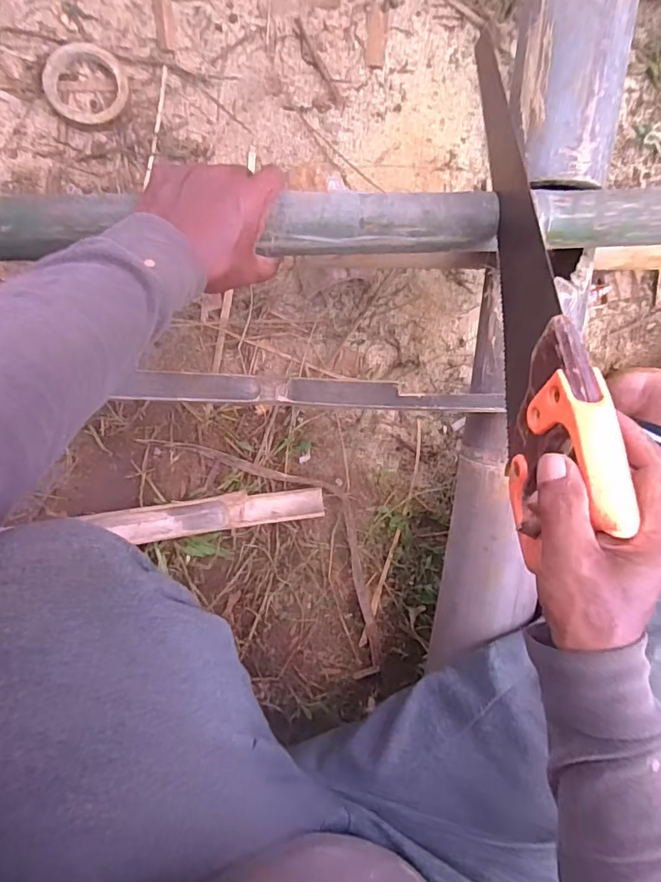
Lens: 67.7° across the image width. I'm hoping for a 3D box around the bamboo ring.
[{"bbox_3d":[-0.258,-0.375,0.519,0.079,0.012,0.079,0,90,-9],"label":"bamboo ring"}]

